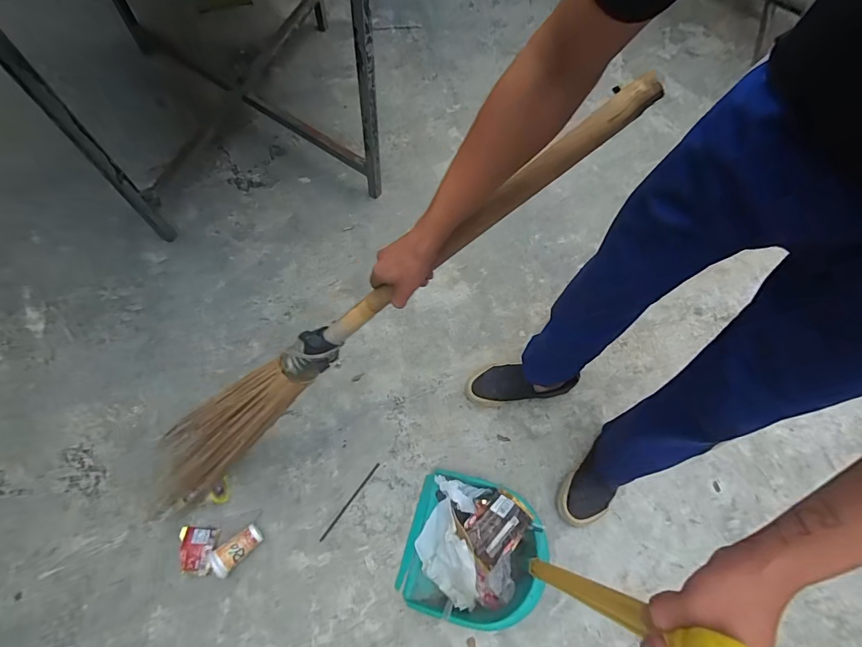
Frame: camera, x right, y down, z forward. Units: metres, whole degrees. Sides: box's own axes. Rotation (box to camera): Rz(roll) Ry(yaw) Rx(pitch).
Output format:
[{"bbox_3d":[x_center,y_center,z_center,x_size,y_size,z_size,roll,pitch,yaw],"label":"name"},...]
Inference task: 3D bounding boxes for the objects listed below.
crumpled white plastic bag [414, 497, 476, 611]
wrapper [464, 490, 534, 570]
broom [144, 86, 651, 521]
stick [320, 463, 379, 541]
[{"bbox_3d":[0.033,0.480,0.838,0.115,0.022,0.185,-47,47,14],"label":"crumpled white plastic bag"},{"bbox_3d":[0.137,0.427,0.848,0.129,0.044,0.096,-39,78,-18],"label":"wrapper"},{"bbox_3d":[-0.154,0.036,0.613,1.019,0.065,0.111,-36,67,22],"label":"broom"},{"bbox_3d":[-0.182,0.400,0.916,0.009,0.005,0.195,35,68,13],"label":"stick"}]

